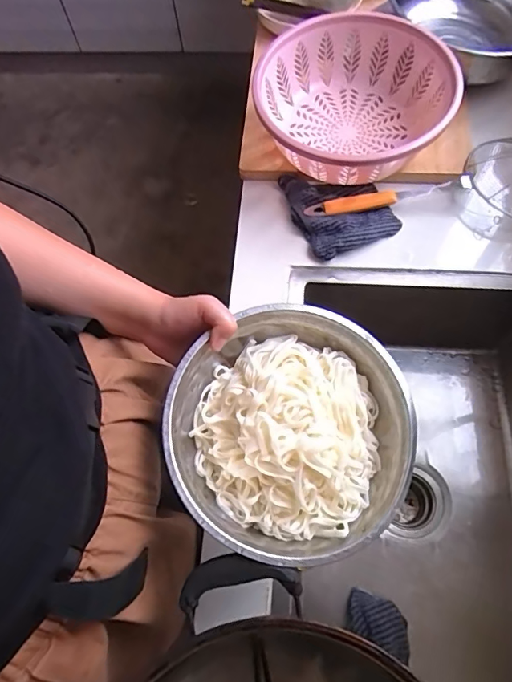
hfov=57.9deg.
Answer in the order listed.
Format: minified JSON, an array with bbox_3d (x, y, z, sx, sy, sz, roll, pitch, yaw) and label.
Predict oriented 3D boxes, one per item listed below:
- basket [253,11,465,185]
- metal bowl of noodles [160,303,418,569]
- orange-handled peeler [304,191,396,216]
[{"bbox_3d":[0.148,-0.361,0.716,0.281,0.104,0.286,-1,66,2],"label":"basket"},{"bbox_3d":[0.032,0.079,0.425,0.213,0.068,0.217,-1,66,2],"label":"metal bowl of noodles"},{"bbox_3d":[0.145,-0.207,0.706,0.135,0.019,0.026,-7,66,-1],"label":"orange-handled peeler"}]

